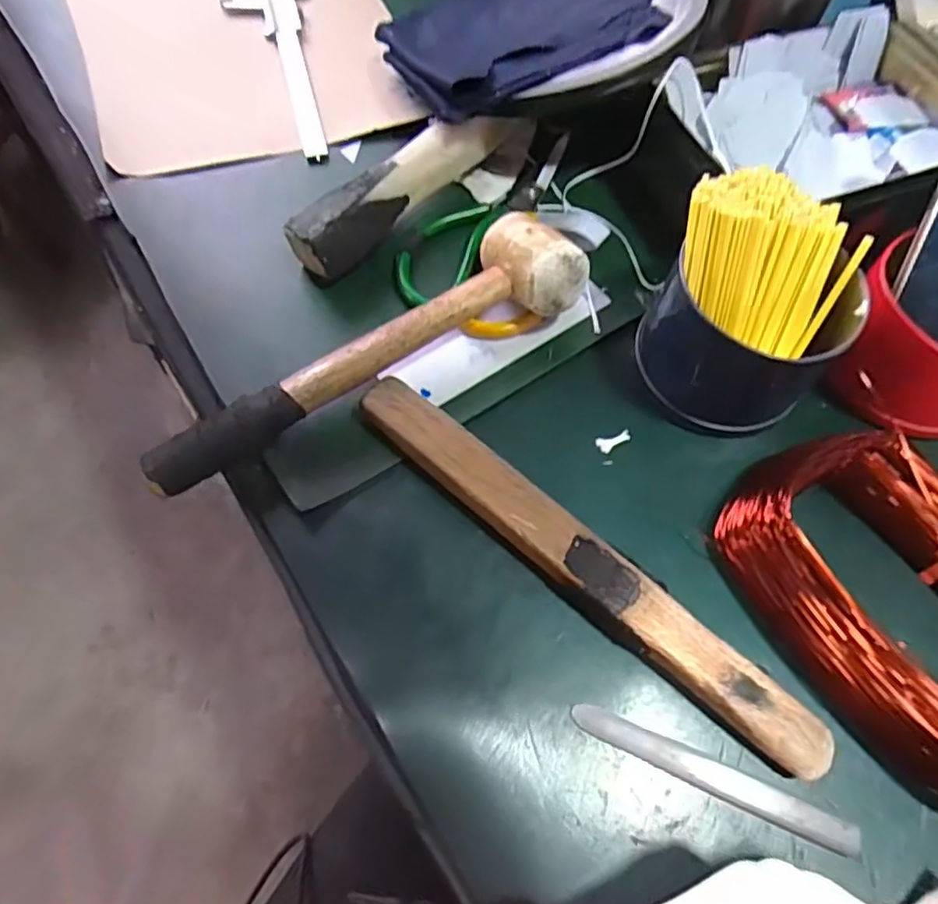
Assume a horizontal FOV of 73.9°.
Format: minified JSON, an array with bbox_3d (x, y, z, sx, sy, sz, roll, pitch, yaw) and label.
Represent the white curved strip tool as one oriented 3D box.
[{"bbox_3d":[0.109,0.146,0.282,0.127,0.004,0.015,22,65,9],"label":"white curved strip tool"}]

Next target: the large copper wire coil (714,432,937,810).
[{"bbox_3d":[0.218,0.073,0.300,0.127,0.033,0.183,-29,68,-14],"label":"large copper wire coil"}]

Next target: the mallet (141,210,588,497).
[{"bbox_3d":[-0.057,-0.057,0.348,0.252,0.054,0.060,-27,68,-14],"label":"mallet"}]

